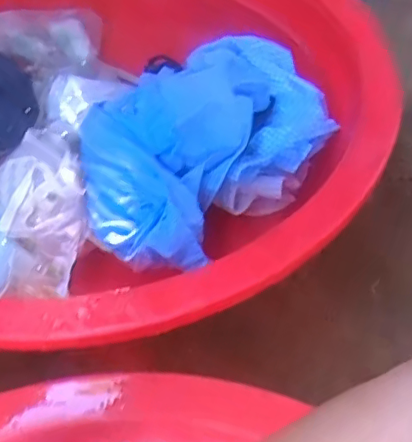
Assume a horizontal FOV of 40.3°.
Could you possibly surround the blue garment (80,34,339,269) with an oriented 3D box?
[{"bbox_3d":[-0.001,-0.115,0.671,0.236,0.067,0.366,31,57,19],"label":"blue garment"}]

